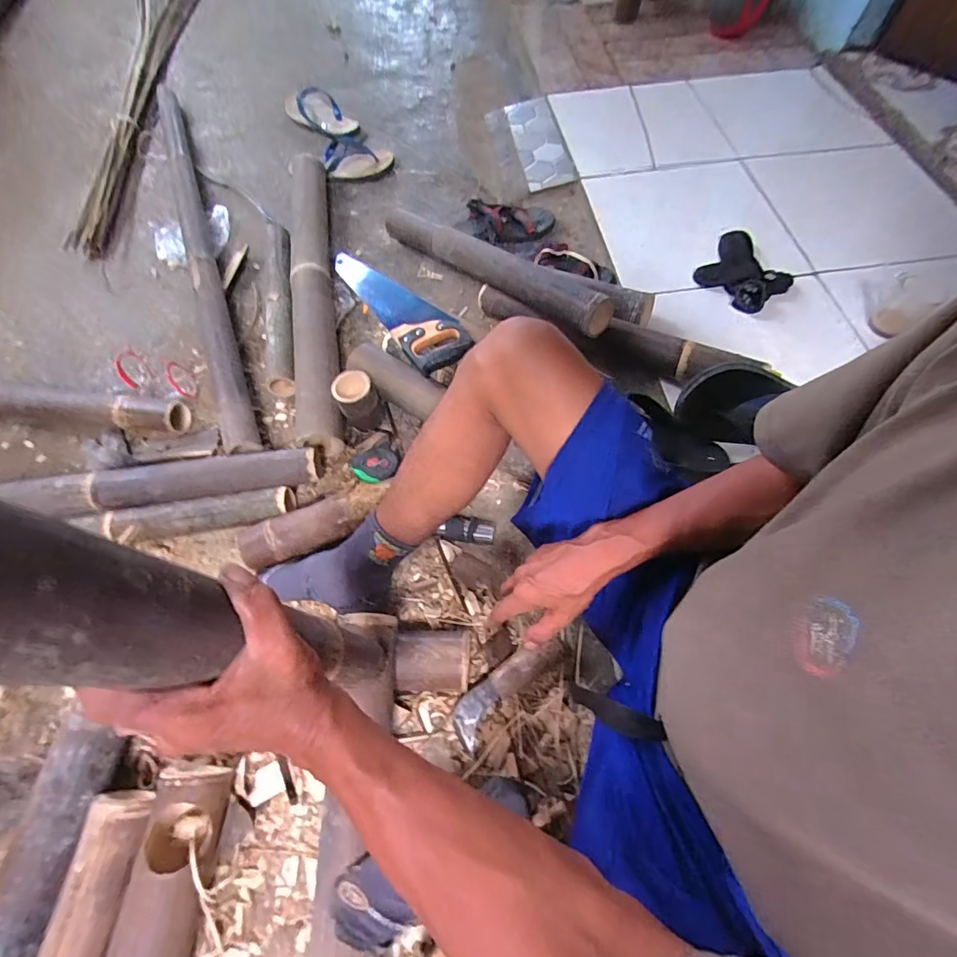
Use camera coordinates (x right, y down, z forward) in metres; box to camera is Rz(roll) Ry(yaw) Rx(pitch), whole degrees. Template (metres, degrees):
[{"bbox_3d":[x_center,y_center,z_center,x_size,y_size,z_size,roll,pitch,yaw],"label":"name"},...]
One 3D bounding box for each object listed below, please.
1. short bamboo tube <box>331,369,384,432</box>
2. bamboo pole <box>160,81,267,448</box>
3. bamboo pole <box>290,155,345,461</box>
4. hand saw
[{"bbox_3d":[-0.219,-0.141,0.827,0.075,0.080,0.078,-30,68,-13],"label":"short bamboo tube"},{"bbox_3d":[-0.655,-0.571,1.050,0.062,0.065,1.272,-21,65,-9],"label":"bamboo pole"},{"bbox_3d":[-0.357,-0.427,0.970,0.085,0.087,0.823,-10,65,-4],"label":"bamboo pole"},{"bbox_3d":[-0.164,-0.360,0.903,0.113,0.026,0.439,-37,61,-1],"label":"hand saw"}]

